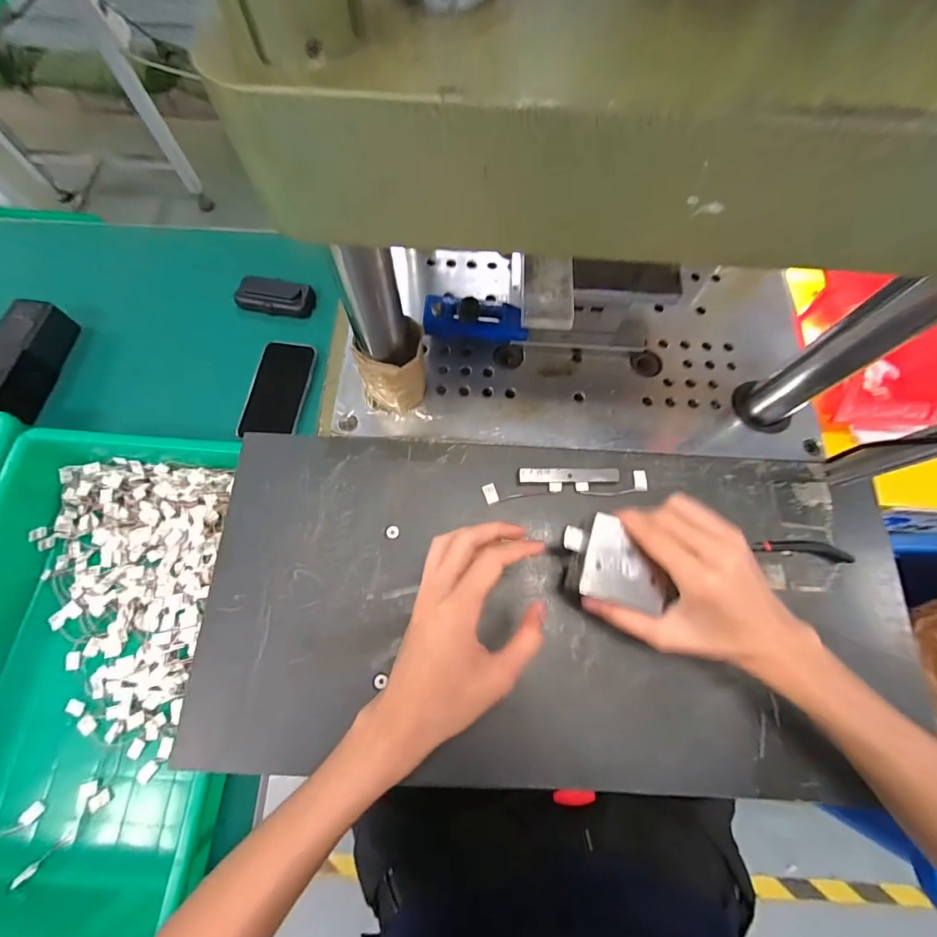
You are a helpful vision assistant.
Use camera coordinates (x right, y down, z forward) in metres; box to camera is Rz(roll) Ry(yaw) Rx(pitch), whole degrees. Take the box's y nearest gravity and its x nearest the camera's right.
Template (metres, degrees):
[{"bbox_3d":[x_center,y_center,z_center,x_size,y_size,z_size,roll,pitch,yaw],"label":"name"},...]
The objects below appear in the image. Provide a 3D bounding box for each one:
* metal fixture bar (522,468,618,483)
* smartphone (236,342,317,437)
[{"bbox_3d":[0.098,0.008,0.418,0.095,0.013,0.013,0,71,-2],"label":"metal fixture bar"},{"bbox_3d":[-0.251,-0.106,0.559,0.080,0.014,0.132,6,71,1],"label":"smartphone"}]

